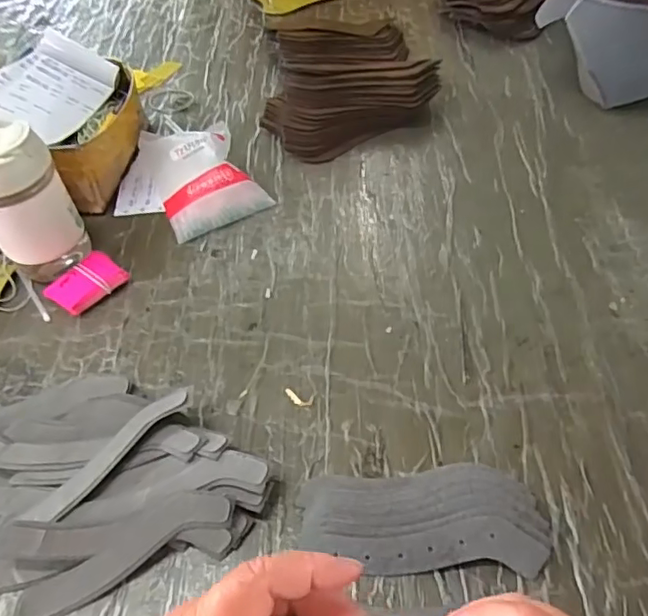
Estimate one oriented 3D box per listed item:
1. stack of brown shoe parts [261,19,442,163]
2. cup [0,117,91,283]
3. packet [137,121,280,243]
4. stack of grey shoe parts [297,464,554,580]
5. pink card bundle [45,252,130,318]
[{"bbox_3d":[0.027,-0.320,0.772,0.222,0.057,0.262,-10,52,-4],"label":"stack of brown shoe parts"},{"bbox_3d":[-0.296,-0.103,0.557,0.082,0.154,0.075,-32,56,-19],"label":"cup"},{"bbox_3d":[-0.151,-0.169,0.674,0.120,0.044,0.179,-24,54,-15],"label":"packet"},{"bbox_3d":[0.072,0.153,0.417,0.177,0.021,0.078,0,52,4],"label":"stack of grey shoe parts"},{"bbox_3d":[-0.244,-0.025,0.581,0.051,0.019,0.069,31,60,25],"label":"pink card bundle"}]

